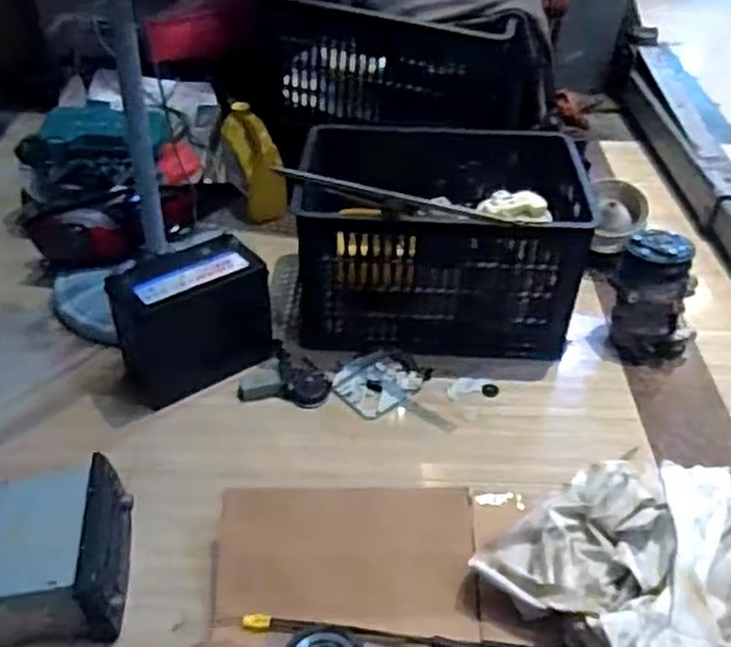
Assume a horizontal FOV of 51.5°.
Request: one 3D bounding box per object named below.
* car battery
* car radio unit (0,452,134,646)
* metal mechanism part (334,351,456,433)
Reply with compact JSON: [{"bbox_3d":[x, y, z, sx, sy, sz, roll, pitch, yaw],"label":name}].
[{"bbox_3d":[-0.292,-0.017,1.269,0.240,0.191,0.153,-25,46,-31],"label":"car battery"},{"bbox_3d":[-0.408,0.289,0.959,0.195,0.113,0.209,-5,39,-10],"label":"car radio unit"},{"bbox_3d":[0.054,0.119,1.265,0.211,0.020,0.128,27,44,27],"label":"metal mechanism part"}]

